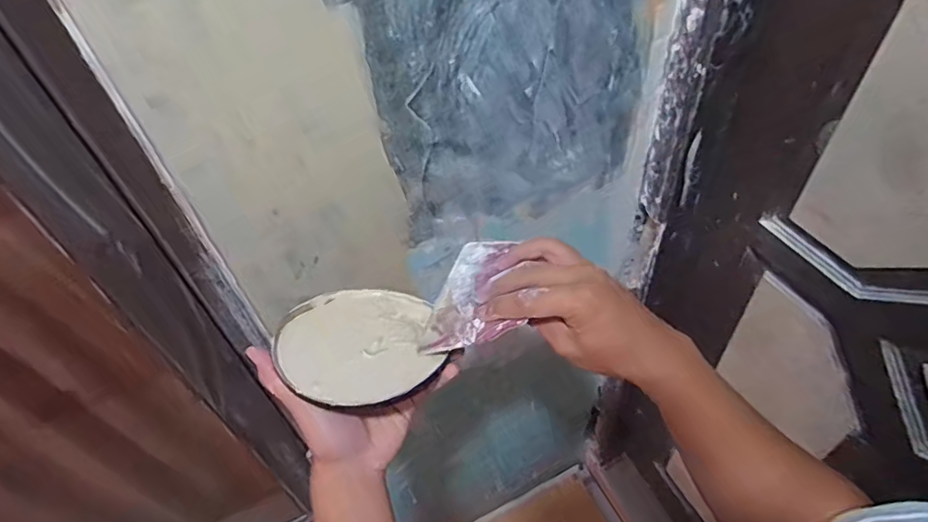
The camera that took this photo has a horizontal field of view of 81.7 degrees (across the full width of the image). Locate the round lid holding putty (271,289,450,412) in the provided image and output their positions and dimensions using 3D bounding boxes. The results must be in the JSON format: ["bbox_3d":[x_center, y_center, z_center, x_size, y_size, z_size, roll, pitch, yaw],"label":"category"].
[{"bbox_3d":[-0.086,0.071,0.465,0.139,0.017,0.147,-3,29,-11],"label":"round lid holding putty"}]

